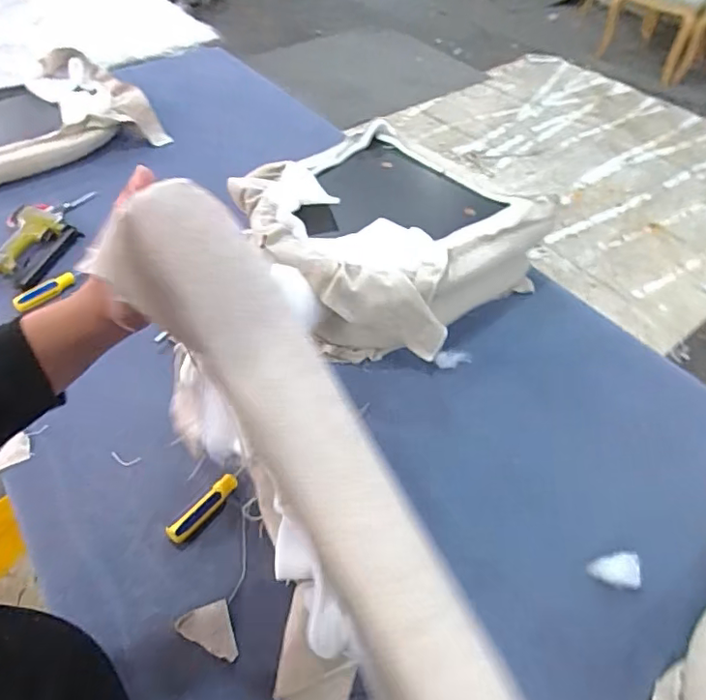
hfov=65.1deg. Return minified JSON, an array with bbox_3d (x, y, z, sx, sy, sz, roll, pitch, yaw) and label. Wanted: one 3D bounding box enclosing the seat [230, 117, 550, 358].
[{"bbox_3d":[0.044,-0.212,1.049,0.474,0.163,0.492,37,57,27],"label":"seat"}]

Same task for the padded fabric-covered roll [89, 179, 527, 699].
[{"bbox_3d":[-0.018,0.106,0.347,0.097,0.084,0.429,-28,89,-24],"label":"padded fabric-covered roll"}]

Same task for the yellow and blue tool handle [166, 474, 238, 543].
[{"bbox_3d":[-0.202,0.220,0.761,0.030,0.026,0.112,32,55,23],"label":"yellow and blue tool handle"}]

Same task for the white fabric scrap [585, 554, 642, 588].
[{"bbox_3d":[0.337,0.285,0.712,0.066,0.004,0.040,-2,66,0],"label":"white fabric scrap"}]

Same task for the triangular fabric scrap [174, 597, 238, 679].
[{"bbox_3d":[-0.176,0.351,0.663,0.061,0.004,0.083,-14,51,-14],"label":"triangular fabric scrap"}]

